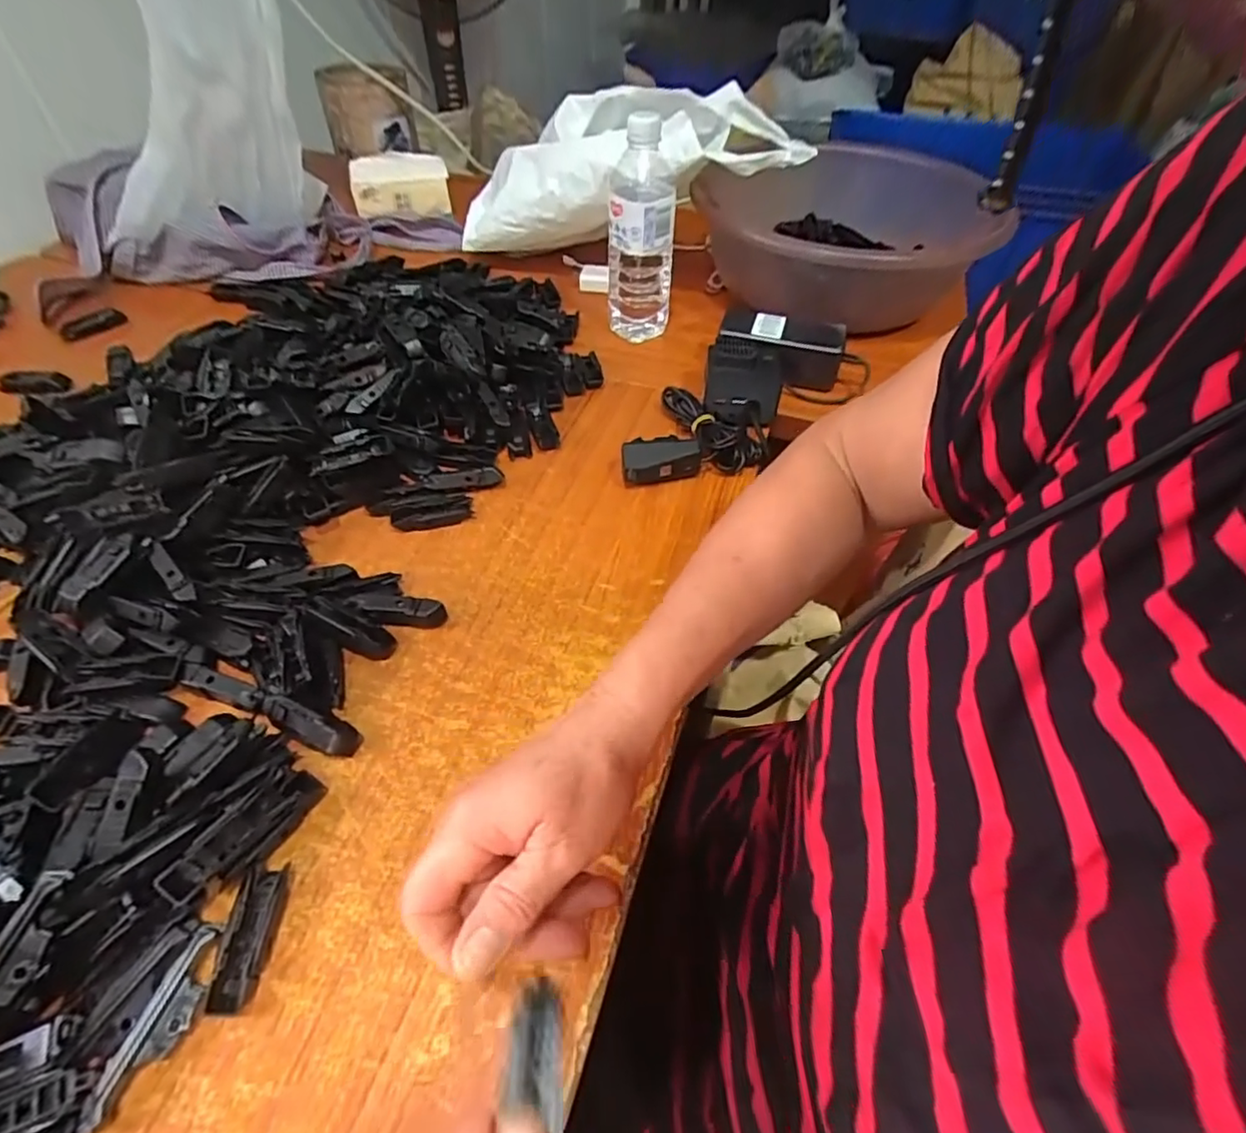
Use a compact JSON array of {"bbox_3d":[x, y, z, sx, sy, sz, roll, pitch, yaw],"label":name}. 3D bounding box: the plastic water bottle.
[{"bbox_3d":[0.021,-0.347,0.645,0.071,0.204,0.083,2,50,-1],"label":"plastic water bottle"}]

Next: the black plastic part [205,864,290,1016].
[{"bbox_3d":[-0.194,0.192,0.316,0.023,0.014,0.066,-2,50,-4],"label":"black plastic part"}]

